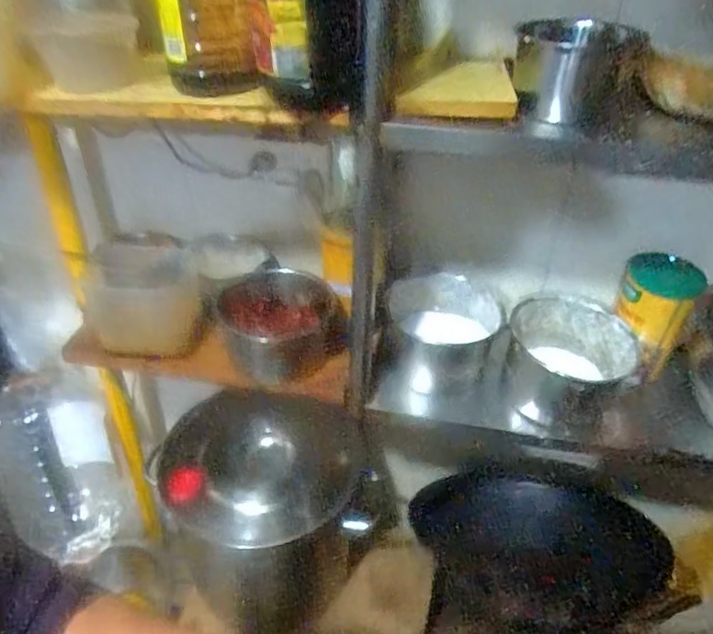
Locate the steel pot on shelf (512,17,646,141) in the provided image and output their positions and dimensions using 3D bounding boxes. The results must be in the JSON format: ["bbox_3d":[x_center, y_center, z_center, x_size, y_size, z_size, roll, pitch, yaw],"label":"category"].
[{"bbox_3d":[0.237,-0.276,0.651,0.108,0.110,0.108,2,36,-1],"label":"steel pot on shelf"}]

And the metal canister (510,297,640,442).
[{"bbox_3d":[0.313,0.076,0.859,0.176,0.138,0.192,2,36,-1],"label":"metal canister"}]

